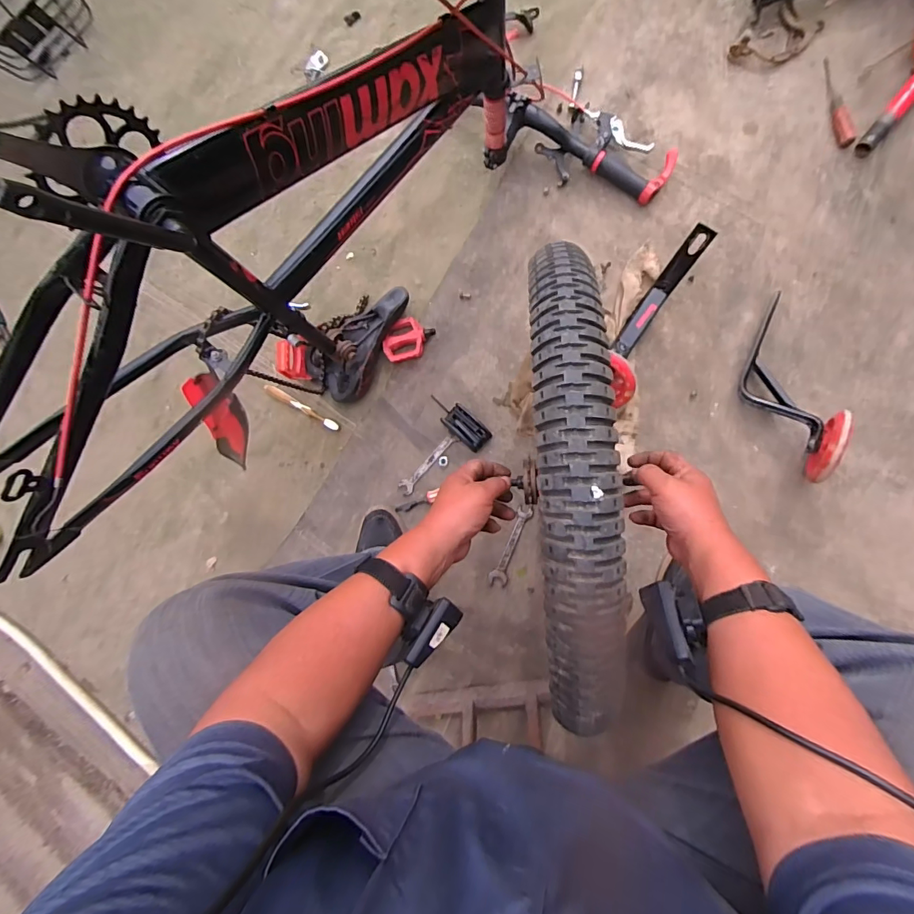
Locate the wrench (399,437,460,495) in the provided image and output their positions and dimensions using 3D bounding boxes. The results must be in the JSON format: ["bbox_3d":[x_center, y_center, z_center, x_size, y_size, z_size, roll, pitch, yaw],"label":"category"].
[{"bbox_3d":[-0.052,0.015,0.828,0.137,0.009,0.028,-44,82,6],"label":"wrench"}]

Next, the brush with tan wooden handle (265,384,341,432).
[{"bbox_3d":[-0.297,-0.095,0.857,0.167,0.022,0.016,29,94,10],"label":"brush with tan wooden handle"}]

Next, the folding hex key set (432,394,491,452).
[{"bbox_3d":[0.002,-0.064,0.803,0.125,0.034,0.050,43,96,8],"label":"folding hex key set"}]

